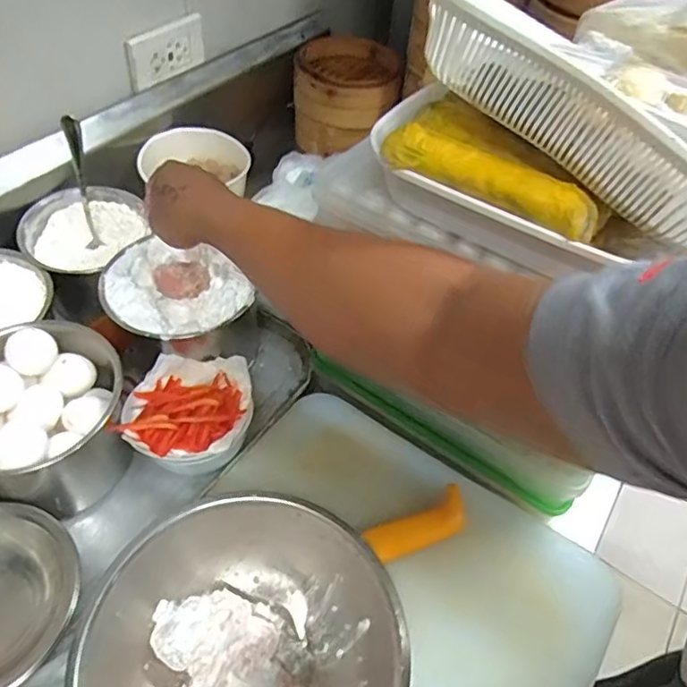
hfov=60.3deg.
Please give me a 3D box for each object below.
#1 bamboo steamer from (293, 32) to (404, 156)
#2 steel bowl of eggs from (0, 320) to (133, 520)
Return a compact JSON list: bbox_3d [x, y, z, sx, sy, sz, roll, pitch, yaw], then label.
[{"bbox_3d":[0.001,-0.381,0.910,0.146,0.111,0.178,7,48,0],"label":"bamboo steamer"},{"bbox_3d":[-0.270,0.068,0.524,0.143,0.119,0.146,3,49,-4],"label":"steel bowl of eggs"}]

